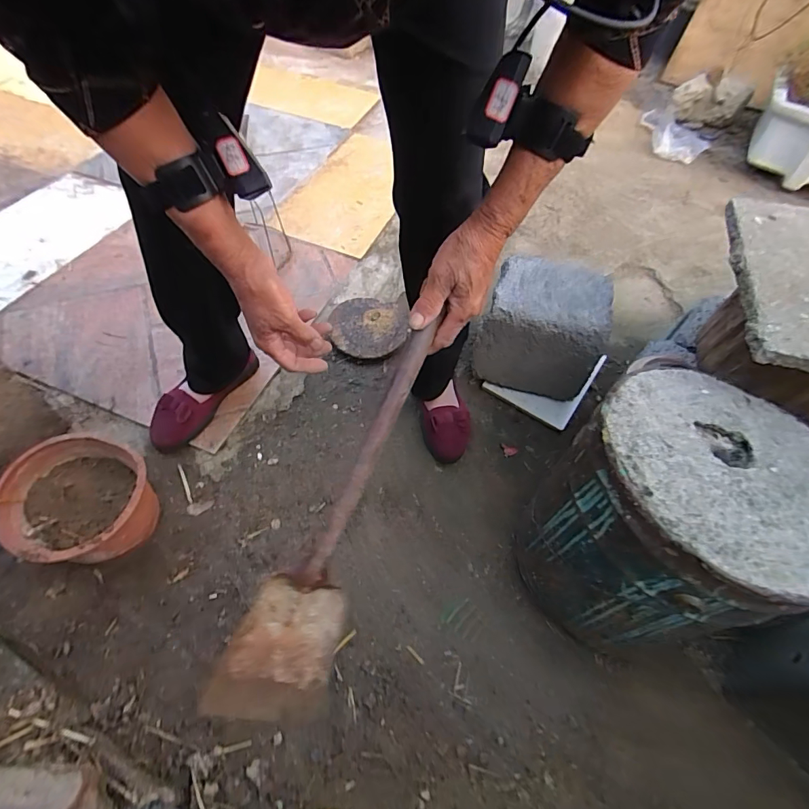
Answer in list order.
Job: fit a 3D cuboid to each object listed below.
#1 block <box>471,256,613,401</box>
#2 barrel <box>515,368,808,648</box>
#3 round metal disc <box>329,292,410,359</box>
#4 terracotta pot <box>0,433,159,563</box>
[{"bbox_3d":[0.266,-0.148,0.862,0.213,0.198,0.182,16,57,6],"label":"block"},{"bbox_3d":[0.337,0.145,0.581,0.284,0.299,0.271,-11,59,-11],"label":"barrel"},{"bbox_3d":[-0.076,-0.184,0.983,0.177,0.014,0.168,2,57,-3],"label":"round metal disc"},{"bbox_3d":[-0.471,0.160,0.653,0.178,0.148,0.167,2,57,-3],"label":"terracotta pot"}]

